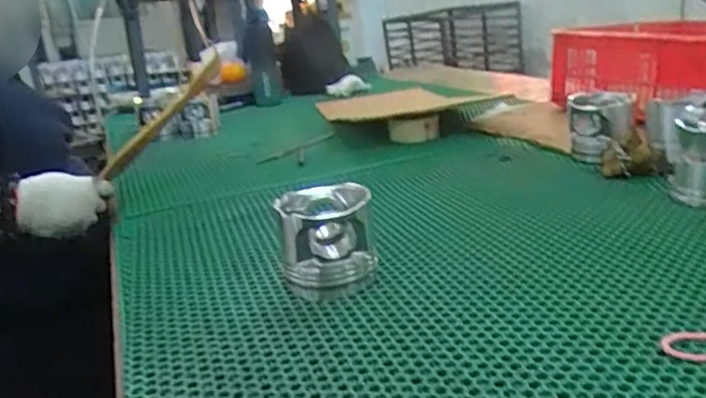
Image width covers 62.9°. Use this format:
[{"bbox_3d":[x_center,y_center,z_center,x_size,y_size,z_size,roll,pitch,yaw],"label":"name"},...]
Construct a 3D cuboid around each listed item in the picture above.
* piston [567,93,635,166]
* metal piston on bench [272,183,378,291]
[{"bbox_3d":[0.378,-0.108,0.881,0.095,0.095,0.077,8,24,36],"label":"piston"},{"bbox_3d":[-0.025,0.042,0.578,0.092,0.088,0.090,-7,19,-2],"label":"metal piston on bench"}]

